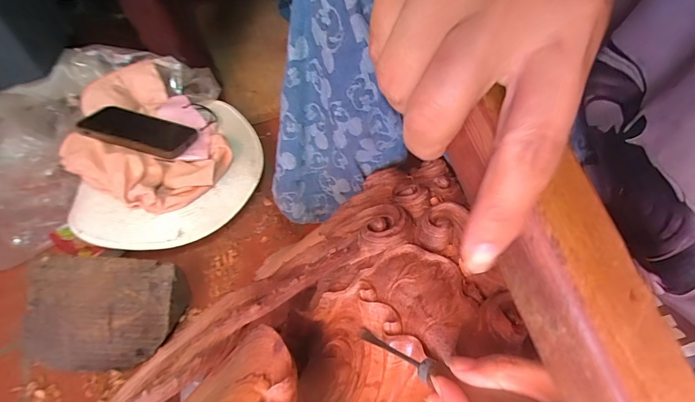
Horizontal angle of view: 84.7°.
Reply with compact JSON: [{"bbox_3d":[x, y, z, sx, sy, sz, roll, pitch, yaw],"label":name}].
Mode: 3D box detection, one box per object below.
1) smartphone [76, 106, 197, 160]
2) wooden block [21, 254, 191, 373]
[{"bbox_3d":[-0.322,-0.109,0.590,0.157,0.017,0.092,17,34,0],"label":"smartphone"},{"bbox_3d":[-0.328,0.148,0.509,0.202,0.080,0.132,0,52,5],"label":"wooden block"}]

